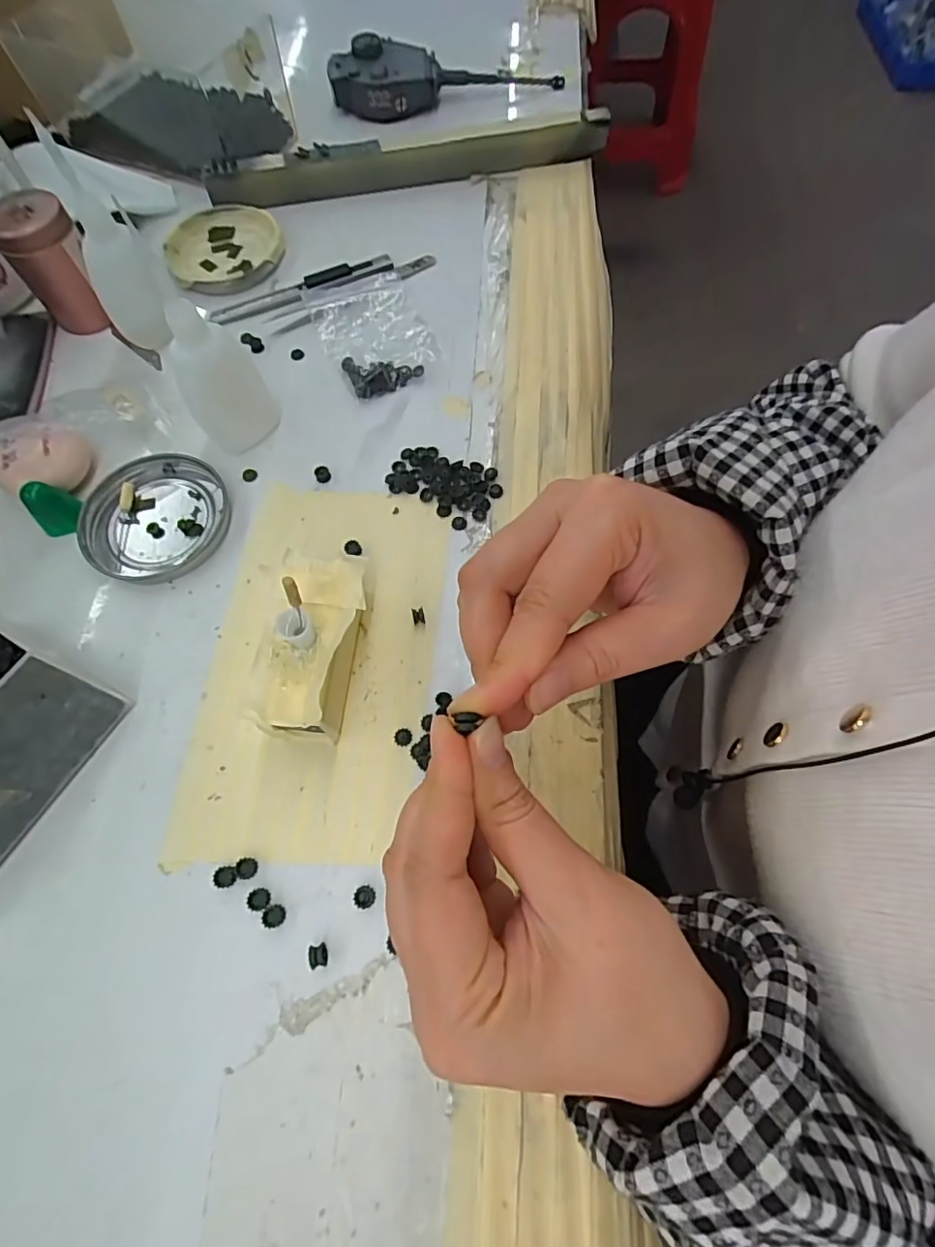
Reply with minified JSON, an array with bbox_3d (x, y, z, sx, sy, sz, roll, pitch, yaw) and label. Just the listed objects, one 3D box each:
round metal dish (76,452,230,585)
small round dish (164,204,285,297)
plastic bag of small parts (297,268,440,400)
[{"bbox_3d":[-0.174,-0.059,0.309,0.077,0.008,0.076,-1,68,1],"label":"round metal dish"},{"bbox_3d":[-0.173,-0.267,0.395,0.080,0.010,0.081,-1,68,1],"label":"small round dish"},{"bbox_3d":[-0.062,-0.190,0.358,0.064,0.011,0.100,-20,69,-7],"label":"plastic bag of small parts"}]

